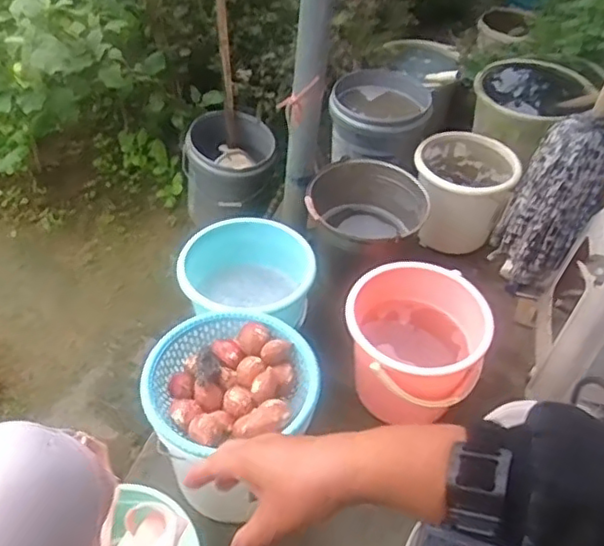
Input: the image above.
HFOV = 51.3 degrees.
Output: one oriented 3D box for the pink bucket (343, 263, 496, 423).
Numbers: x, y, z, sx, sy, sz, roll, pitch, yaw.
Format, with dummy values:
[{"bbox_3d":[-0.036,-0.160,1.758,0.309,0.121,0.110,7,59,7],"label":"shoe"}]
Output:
[{"bbox_3d":[0.252,0.180,1.469,0.311,0.255,0.328,3,47,-3],"label":"pink bucket"}]

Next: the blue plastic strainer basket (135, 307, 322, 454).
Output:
[{"bbox_3d":[-0.142,0.197,1.220,0.328,0.080,0.296,-14,50,-18],"label":"blue plastic strainer basket"}]

